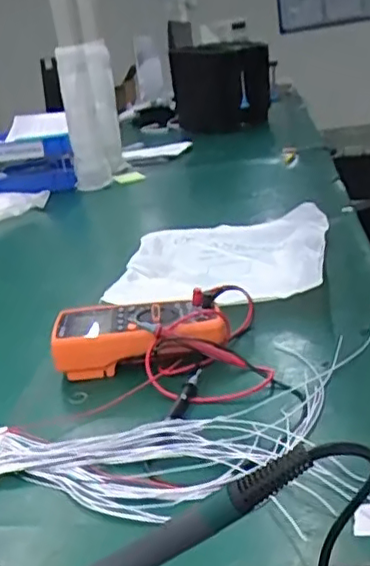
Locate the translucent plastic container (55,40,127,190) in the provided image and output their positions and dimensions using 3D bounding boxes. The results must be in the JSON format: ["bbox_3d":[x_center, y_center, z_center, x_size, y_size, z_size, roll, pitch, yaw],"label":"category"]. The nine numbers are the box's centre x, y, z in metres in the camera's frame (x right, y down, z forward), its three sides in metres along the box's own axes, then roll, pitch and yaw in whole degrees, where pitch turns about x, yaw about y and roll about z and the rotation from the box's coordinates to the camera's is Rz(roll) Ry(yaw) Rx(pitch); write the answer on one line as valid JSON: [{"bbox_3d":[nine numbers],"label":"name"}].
[{"bbox_3d":[-0.218,-0.393,1.477,0.131,0.320,0.116,-11,21,-6],"label":"translucent plastic container"}]

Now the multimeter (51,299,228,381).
[{"bbox_3d":[-0.048,0.060,0.679,0.180,0.057,0.084,-8,21,2],"label":"multimeter"}]

